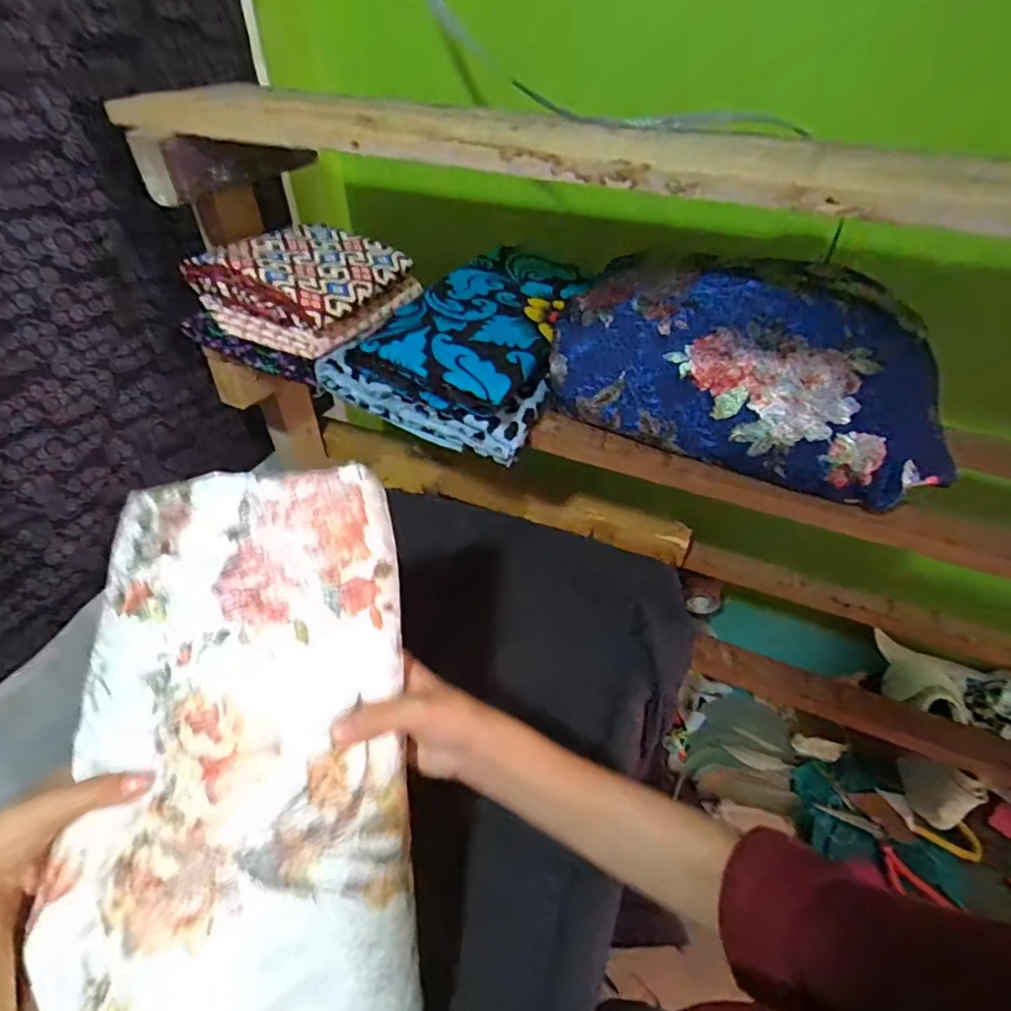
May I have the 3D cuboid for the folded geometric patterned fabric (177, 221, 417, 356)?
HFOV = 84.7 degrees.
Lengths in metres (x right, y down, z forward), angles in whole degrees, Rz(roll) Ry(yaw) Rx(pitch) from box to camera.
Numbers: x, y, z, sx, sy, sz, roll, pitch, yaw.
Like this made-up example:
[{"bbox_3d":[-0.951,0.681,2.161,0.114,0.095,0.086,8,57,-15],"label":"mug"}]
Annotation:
[{"bbox_3d":[-0.207,-0.239,0.589,0.158,0.069,0.171,18,45,17],"label":"folded geometric patterned fabric"}]

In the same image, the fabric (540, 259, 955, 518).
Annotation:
[{"bbox_3d":[0.205,-0.113,0.467,0.303,0.111,0.134,21,45,19],"label":"fabric"}]

